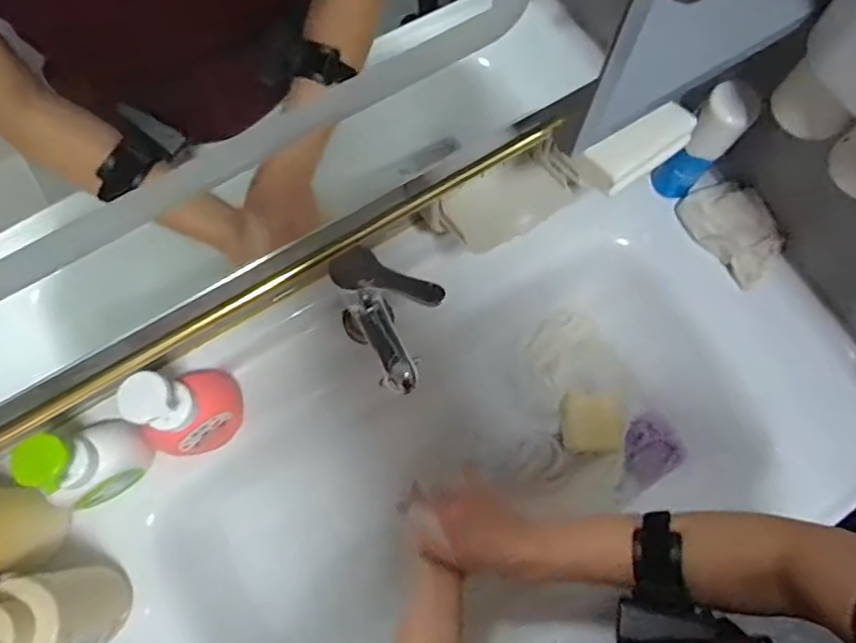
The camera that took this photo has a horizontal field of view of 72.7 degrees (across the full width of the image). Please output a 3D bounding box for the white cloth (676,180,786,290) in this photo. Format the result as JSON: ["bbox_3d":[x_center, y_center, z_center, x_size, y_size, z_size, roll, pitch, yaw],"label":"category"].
[{"bbox_3d":[0.361,-0.109,0.684,0.081,0.023,0.126,-28,75,-8],"label":"white cloth"}]

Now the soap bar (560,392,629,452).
[{"bbox_3d":[0.208,0.126,0.732,0.075,0.021,0.071,2,73,1],"label":"soap bar"}]

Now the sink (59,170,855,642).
[{"bbox_3d":[0.050,0.175,0.654,0.886,0.145,0.450,-31,75,-9],"label":"sink"}]

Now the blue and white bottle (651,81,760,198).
[{"bbox_3d":[0.302,-0.196,0.642,0.048,0.154,0.041,29,75,9],"label":"blue and white bottle"}]

